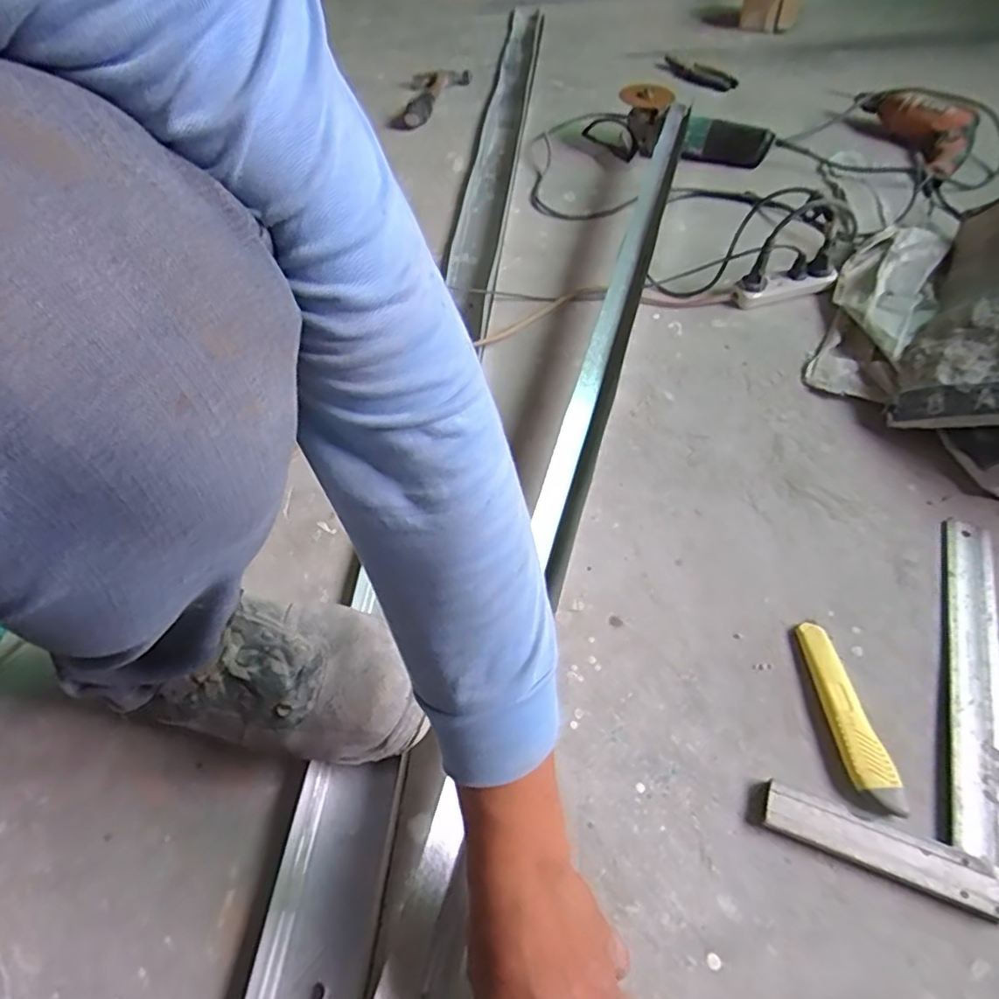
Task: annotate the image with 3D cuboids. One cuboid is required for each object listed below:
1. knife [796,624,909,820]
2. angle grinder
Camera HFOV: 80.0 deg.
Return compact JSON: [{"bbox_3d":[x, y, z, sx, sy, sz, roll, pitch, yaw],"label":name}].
[{"bbox_3d":[0.286,0.175,0.494,0.032,0.015,0.155,-8,53,-2],"label":"knife"},{"bbox_3d":[0.324,-0.695,1.120,0.346,0.100,0.126,20,57,19],"label":"angle grinder"}]

